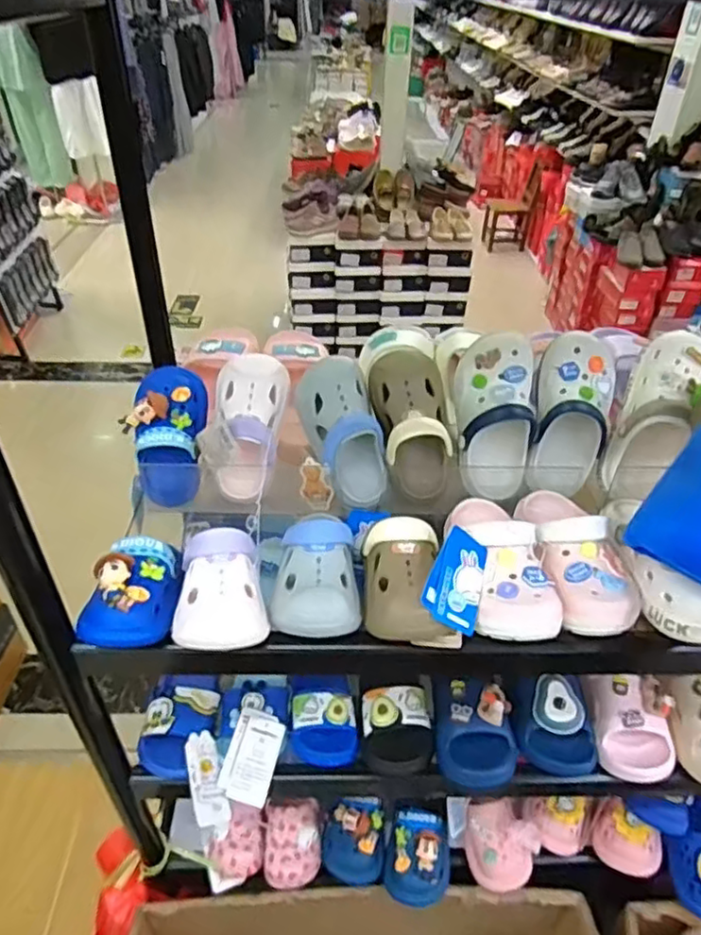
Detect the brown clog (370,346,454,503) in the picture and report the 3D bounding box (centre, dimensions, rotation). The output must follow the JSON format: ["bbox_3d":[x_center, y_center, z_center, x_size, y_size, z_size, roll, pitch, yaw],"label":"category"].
[{"bbox_3d":[0.076,-0.049,0.729,0.076,0.176,0.058,-17,12,-22],"label":"brown clog"}]

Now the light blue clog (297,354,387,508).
[{"bbox_3d":[-0.004,-0.041,0.727,0.074,0.175,0.059,-19,2,-25],"label":"light blue clog"}]

